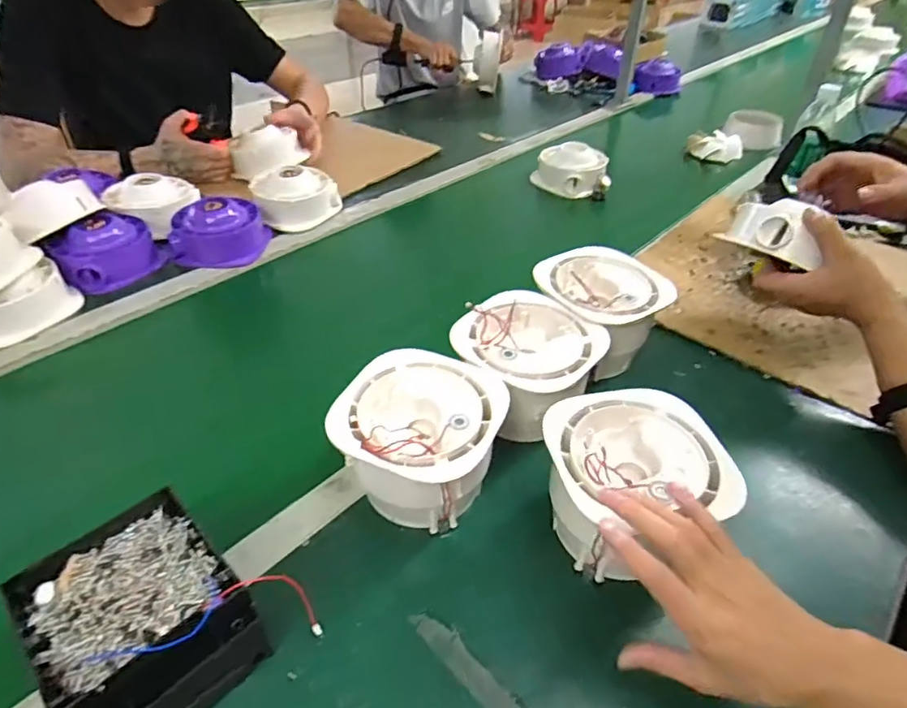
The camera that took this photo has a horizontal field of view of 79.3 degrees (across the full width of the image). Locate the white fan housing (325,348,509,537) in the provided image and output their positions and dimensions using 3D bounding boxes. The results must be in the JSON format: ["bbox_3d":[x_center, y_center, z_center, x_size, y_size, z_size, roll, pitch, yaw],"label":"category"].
[{"bbox_3d":[-0.031,0.084,0.505,0.139,0.102,0.138,1,40,-1],"label":"white fan housing"}]

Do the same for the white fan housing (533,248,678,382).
[{"bbox_3d":[0.165,-0.049,0.655,0.130,0.099,0.134,-29,49,-31],"label":"white fan housing"}]

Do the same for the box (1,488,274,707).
[{"bbox_3d":[-0.224,0.190,0.394,0.150,0.071,0.118,33,49,31],"label":"box"}]

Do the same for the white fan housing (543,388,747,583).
[{"bbox_3d":[0.144,0.106,0.468,0.137,0.095,0.132,-5,41,-9],"label":"white fan housing"}]

